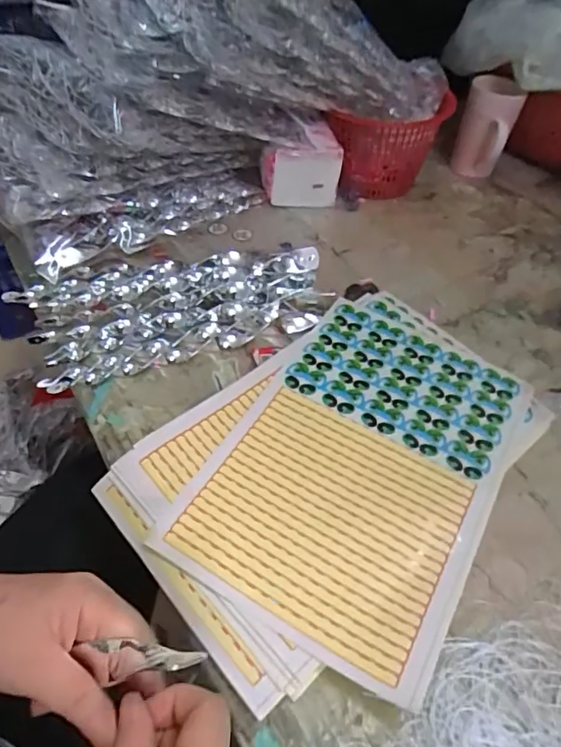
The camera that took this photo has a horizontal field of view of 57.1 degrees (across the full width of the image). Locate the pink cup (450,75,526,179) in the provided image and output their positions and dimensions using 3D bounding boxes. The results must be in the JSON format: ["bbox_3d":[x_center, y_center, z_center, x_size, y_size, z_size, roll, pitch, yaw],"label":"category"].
[{"bbox_3d":[0.318,-0.383,0.801,0.077,0.117,0.092,14,51,9],"label":"pink cup"}]

